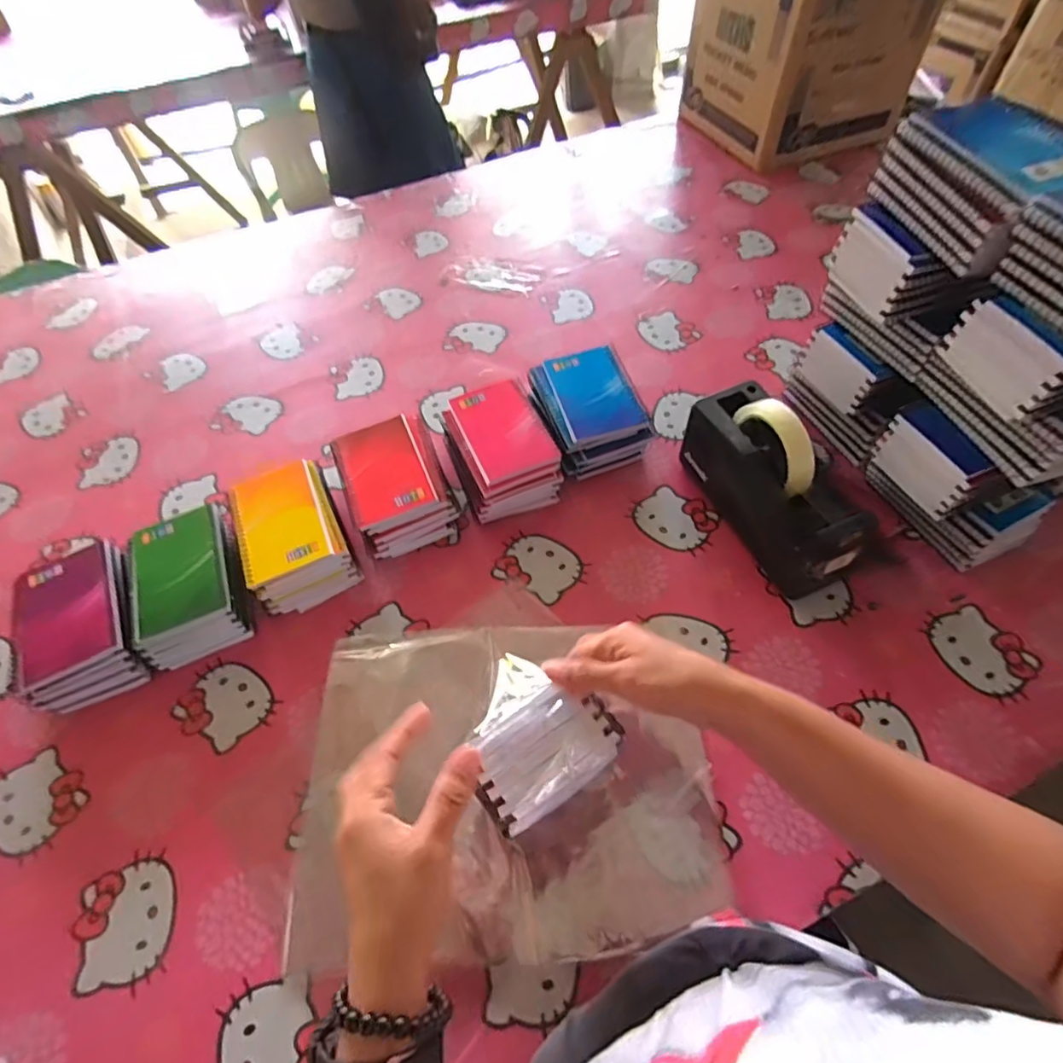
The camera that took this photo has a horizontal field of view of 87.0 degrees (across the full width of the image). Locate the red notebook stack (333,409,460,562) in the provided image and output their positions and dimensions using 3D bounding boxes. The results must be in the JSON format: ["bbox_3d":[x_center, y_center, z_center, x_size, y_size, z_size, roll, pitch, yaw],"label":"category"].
[{"bbox_3d":[-0.147,-0.051,0.609,0.098,0.060,0.138,-21,58,-11],"label":"red notebook stack"}]

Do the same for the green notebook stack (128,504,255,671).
[{"bbox_3d":[-0.334,0.052,0.554,0.095,0.057,0.139,-21,58,-10],"label":"green notebook stack"}]

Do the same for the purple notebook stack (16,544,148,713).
[{"bbox_3d":[-0.428,0.088,0.538,0.096,0.057,0.145,-22,58,-11],"label":"purple notebook stack"}]

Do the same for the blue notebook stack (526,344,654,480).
[{"bbox_3d":[0.065,-0.139,0.650,0.101,0.070,0.136,-15,57,-7],"label":"blue notebook stack"}]

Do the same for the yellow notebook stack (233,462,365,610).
[{"bbox_3d":[-0.246,0.004,0.579,0.093,0.062,0.137,-24,58,-12],"label":"yellow notebook stack"}]

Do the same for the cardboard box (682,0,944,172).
[{"bbox_3d":[0.471,-0.859,0.971,0.283,0.288,0.306,-24,58,-12],"label":"cardboard box"}]

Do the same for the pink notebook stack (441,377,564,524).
[{"bbox_3d":[-0.035,-0.089,0.624,0.103,0.067,0.143,-17,57,-8],"label":"pink notebook stack"}]

